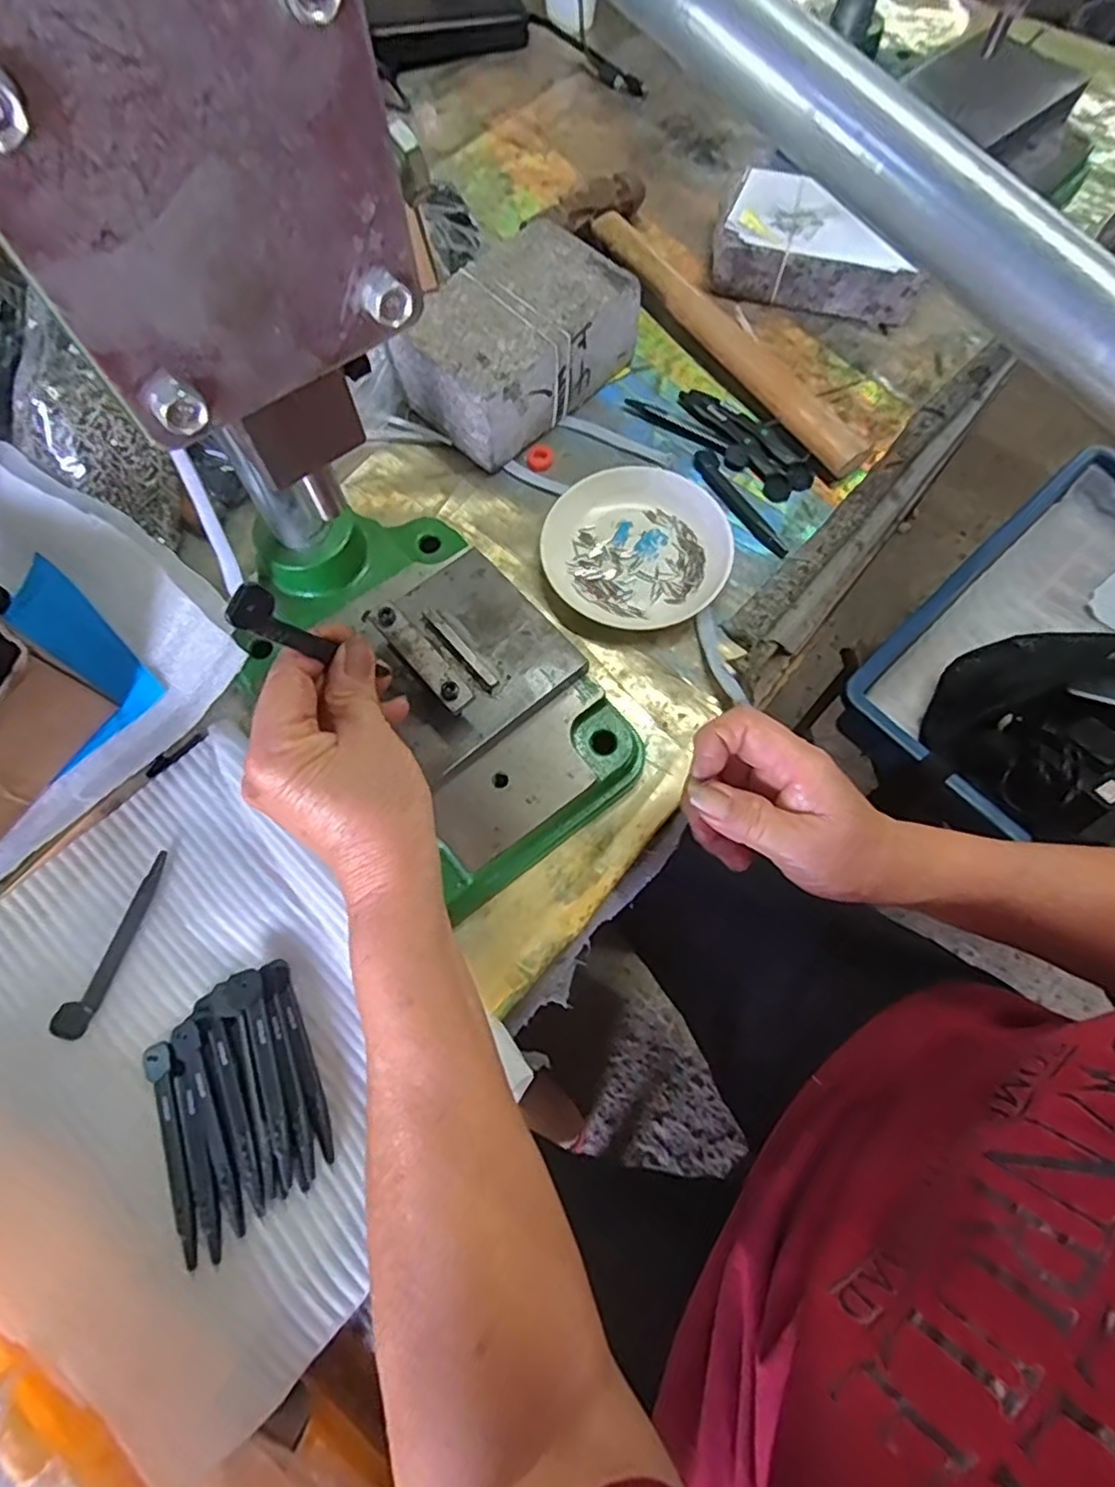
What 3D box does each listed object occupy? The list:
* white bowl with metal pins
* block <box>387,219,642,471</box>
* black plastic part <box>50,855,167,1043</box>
[{"bbox_3d":[0.050,-0.127,0.438,0.115,0.018,0.111,0,70,1],"label":"white bowl with metal pins"},{"bbox_3d":[-0.029,-0.277,0.473,0.098,0.069,0.146,43,76,15],"label":"block"},{"bbox_3d":[-0.234,0.105,0.360,0.015,0.009,0.097,18,71,7],"label":"black plastic part"}]

